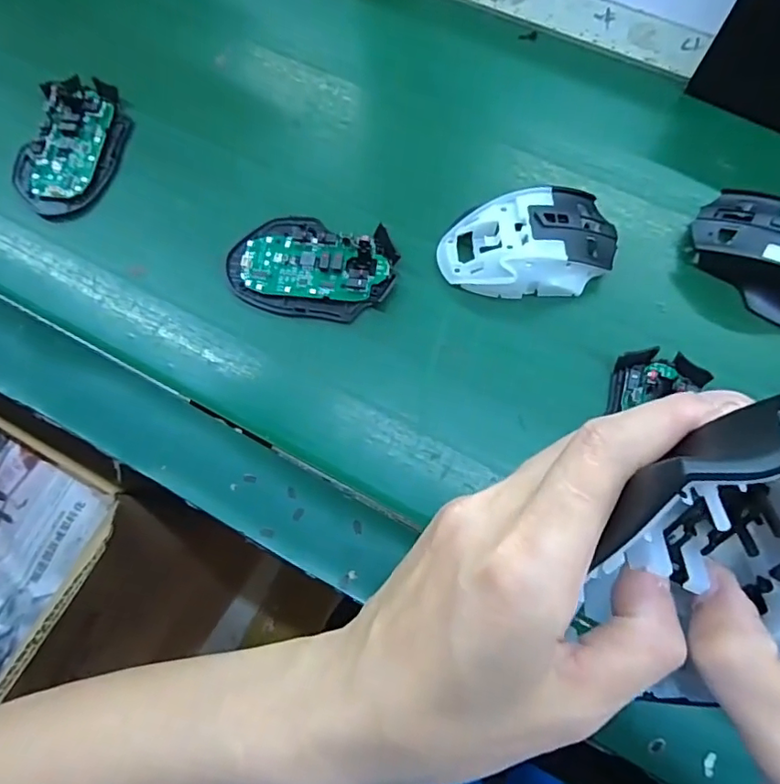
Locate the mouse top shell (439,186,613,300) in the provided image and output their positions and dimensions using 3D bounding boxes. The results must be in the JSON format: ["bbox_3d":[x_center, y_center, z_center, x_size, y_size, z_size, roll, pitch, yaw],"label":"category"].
[{"bbox_3d":[0.092,-0.098,0.358,0.113,0.032,0.064,-9,72,-1],"label":"mouse top shell"}]

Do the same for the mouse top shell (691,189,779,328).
[{"bbox_3d":[0.258,-0.090,0.352,0.116,0.034,0.073,43,78,14],"label":"mouse top shell"}]

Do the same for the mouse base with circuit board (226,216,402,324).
[{"bbox_3d":[-0.053,-0.087,0.368,0.111,0.016,0.072,12,72,6],"label":"mouse base with circuit board"}]

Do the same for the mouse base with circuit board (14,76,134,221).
[{"bbox_3d":[-0.238,-0.185,0.406,0.068,0.020,0.114,12,72,5],"label":"mouse base with circuit board"}]

